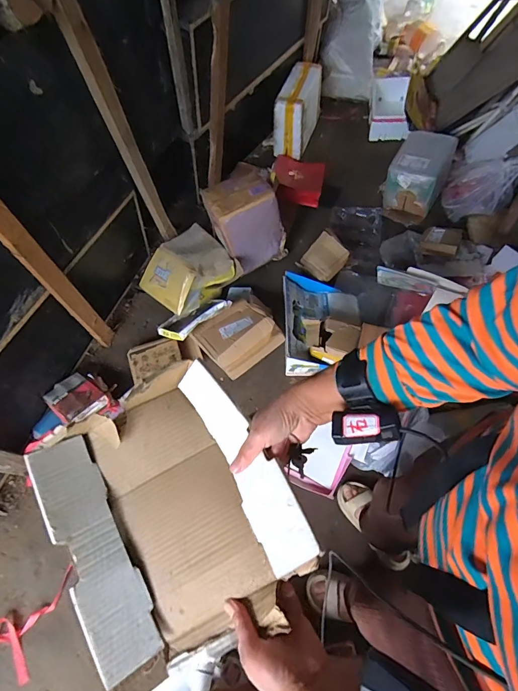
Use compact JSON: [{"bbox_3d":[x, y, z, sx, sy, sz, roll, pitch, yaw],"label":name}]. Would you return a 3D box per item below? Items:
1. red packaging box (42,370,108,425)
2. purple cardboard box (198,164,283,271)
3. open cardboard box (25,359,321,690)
[{"bbox_3d":[-0.666,0.188,1.318,0.210,0.054,0.169,36,68,20],"label":"red packaging box"},{"bbox_3d":[-0.062,-0.507,1.554,0.286,0.360,0.183,-24,62,-10],"label":"purple cardboard box"},{"bbox_3d":[-0.109,0.202,0.445,0.263,0.098,0.290,-30,65,-13],"label":"open cardboard box"}]

